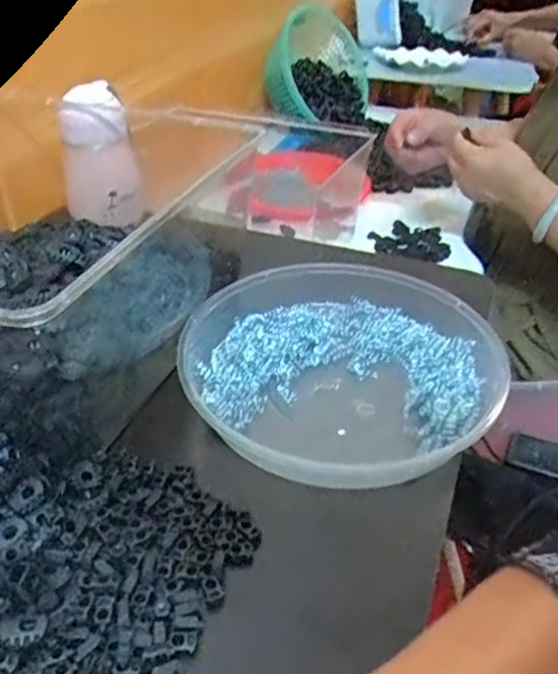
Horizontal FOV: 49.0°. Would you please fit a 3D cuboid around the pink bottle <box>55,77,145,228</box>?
[{"bbox_3d":[-0.179,-0.174,0.609,0.052,0.128,0.059,17,41,18],"label":"pink bottle"}]

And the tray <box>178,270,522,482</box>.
[{"bbox_3d":[0.046,0.019,0.466,0.229,0.040,0.214,1,39,-1],"label":"tray"}]

